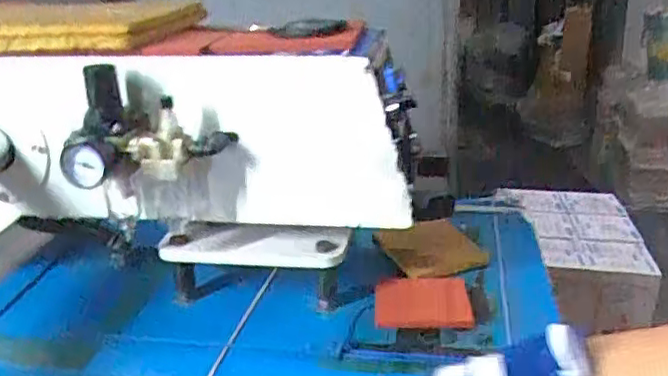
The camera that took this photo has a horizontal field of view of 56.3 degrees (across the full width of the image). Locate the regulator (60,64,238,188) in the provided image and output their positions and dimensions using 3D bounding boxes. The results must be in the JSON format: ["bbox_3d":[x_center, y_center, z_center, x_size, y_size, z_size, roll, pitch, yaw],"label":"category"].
[{"bbox_3d":[-0.163,-0.057,0.541,0.145,0.086,0.062,-11,24,-21],"label":"regulator"}]

